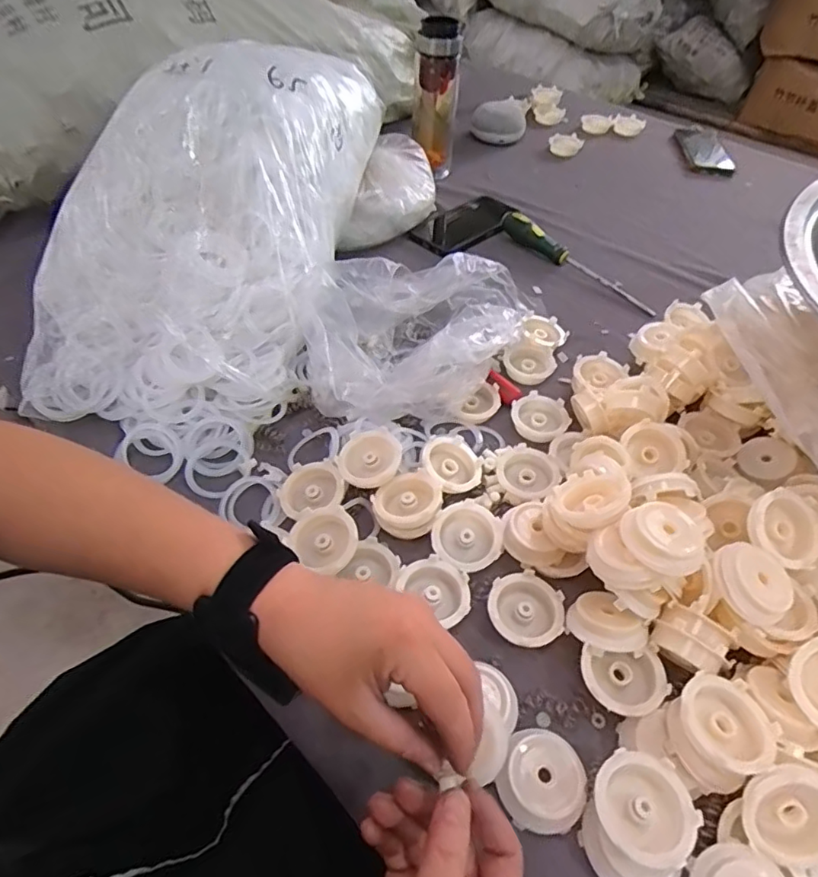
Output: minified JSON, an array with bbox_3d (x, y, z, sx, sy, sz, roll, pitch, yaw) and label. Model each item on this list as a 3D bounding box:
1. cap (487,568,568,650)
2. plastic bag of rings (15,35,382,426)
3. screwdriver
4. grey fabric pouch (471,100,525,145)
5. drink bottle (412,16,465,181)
[{"bbox_3d":[0.086,0.126,0.404,0.051,0.016,0.054,1,49,-1],"label":"cap"},{"bbox_3d":[-0.196,-0.238,0.567,0.260,0.191,0.465,5,49,3],"label":"plastic bag of rings"},{"bbox_3d":[0.213,-0.234,0.710,0.029,0.032,0.232,-36,59,-28],"label":"screwdriver"},{"bbox_3d":[0.160,-0.564,0.985,0.091,0.048,0.067,10,50,6],"label":"grey fabric pouch"},{"bbox_3d":[0.039,-0.497,0.826,0.062,0.200,0.057,3,49,1],"label":"drink bottle"}]

